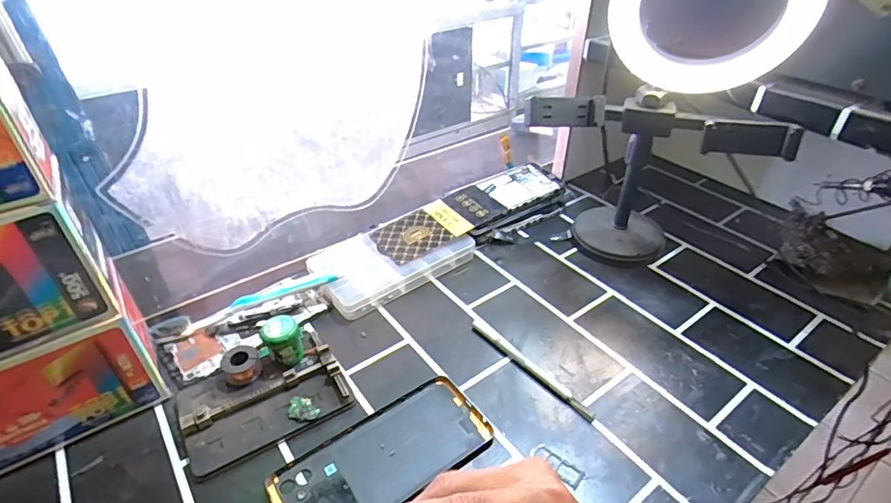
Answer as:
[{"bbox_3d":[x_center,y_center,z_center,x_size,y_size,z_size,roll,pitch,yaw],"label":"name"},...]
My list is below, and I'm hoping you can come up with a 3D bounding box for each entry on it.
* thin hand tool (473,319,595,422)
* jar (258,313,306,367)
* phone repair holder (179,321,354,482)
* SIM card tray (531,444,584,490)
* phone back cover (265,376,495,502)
[{"bbox_3d":[0.074,0.102,0.438,0.009,0.006,0.142,-27,45,-31],"label":"thin hand tool"},{"bbox_3d":[-0.144,0.083,0.430,0.030,0.042,0.030,0,37,0],"label":"jar"},{"bbox_3d":[-0.153,0.119,0.407,0.126,0.019,0.093,-22,42,-26],"label":"phone repair holder"},{"bbox_3d":[0.085,0.160,0.365,0.040,0.004,0.016,27,45,31],"label":"SIM card tray"},{"bbox_3d":[-0.047,0.157,0.371,0.163,0.004,0.077,-25,44,-29],"label":"phone back cover"}]

